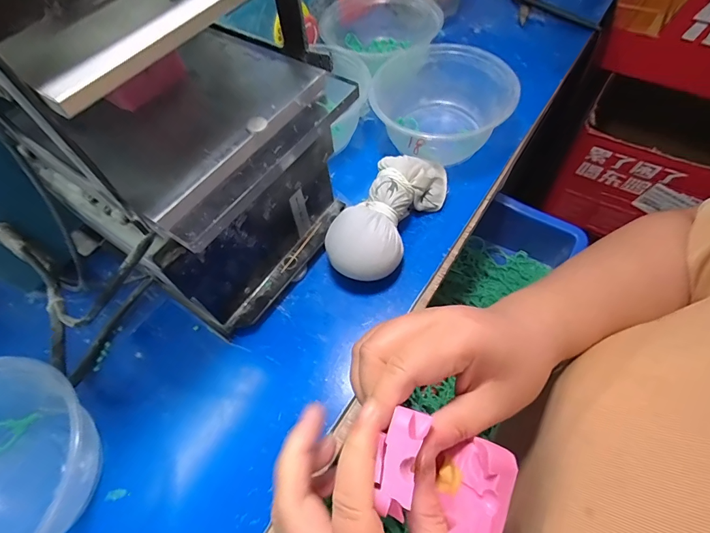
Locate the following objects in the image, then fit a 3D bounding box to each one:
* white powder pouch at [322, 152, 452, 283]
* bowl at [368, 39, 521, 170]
[{"bbox_3d":[0.033,-0.049,0.336,0.060,0.048,0.145,27,65,18],"label":"white powder pouch"},{"bbox_3d":[0.086,-0.155,0.384,0.127,0.059,0.128,-2,59,3],"label":"bowl"}]

